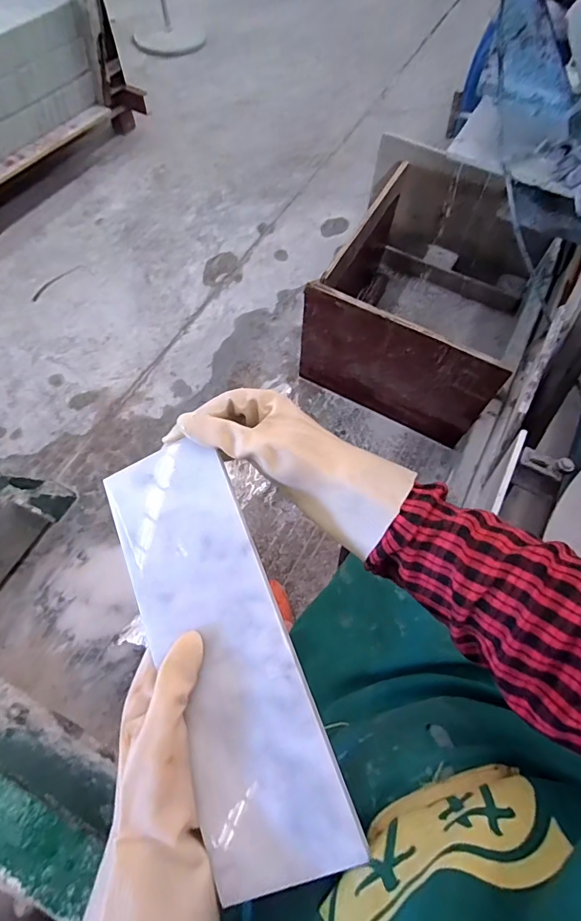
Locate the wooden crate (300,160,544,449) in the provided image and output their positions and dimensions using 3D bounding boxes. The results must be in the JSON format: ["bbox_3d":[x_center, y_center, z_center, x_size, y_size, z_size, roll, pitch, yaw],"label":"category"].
[{"bbox_3d":[0.476,-0.556,1.430,0.559,0.406,0.807,27,65,11],"label":"wooden crate"}]

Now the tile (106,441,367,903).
[{"bbox_3d":[-0.053,0.128,0.314,0.099,0.006,0.296,-26,73,8],"label":"tile"}]

